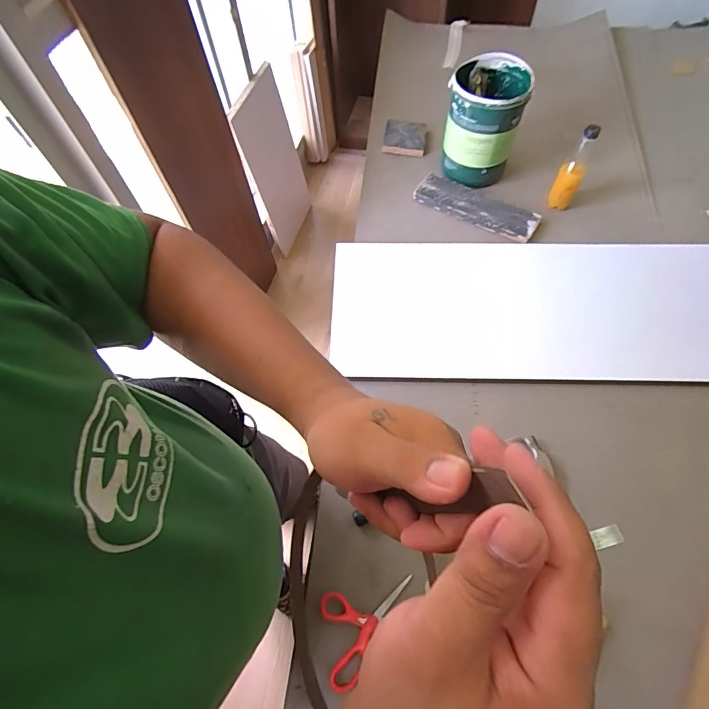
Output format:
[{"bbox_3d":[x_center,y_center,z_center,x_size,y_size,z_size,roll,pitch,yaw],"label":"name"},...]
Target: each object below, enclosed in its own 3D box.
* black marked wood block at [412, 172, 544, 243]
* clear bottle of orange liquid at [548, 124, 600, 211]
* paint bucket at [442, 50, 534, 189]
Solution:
[{"bbox_3d":[0.297,-0.366,1.029,0.299,0.022,0.108,28,66,13],"label":"black marked wood block"},{"bbox_3d":[0.500,-0.417,0.964,0.058,0.192,0.051,27,66,16],"label":"clear bottle of orange liquid"},{"bbox_3d":[0.305,-0.558,1.010,0.168,0.218,0.176,0,62,0],"label":"paint bucket"}]

